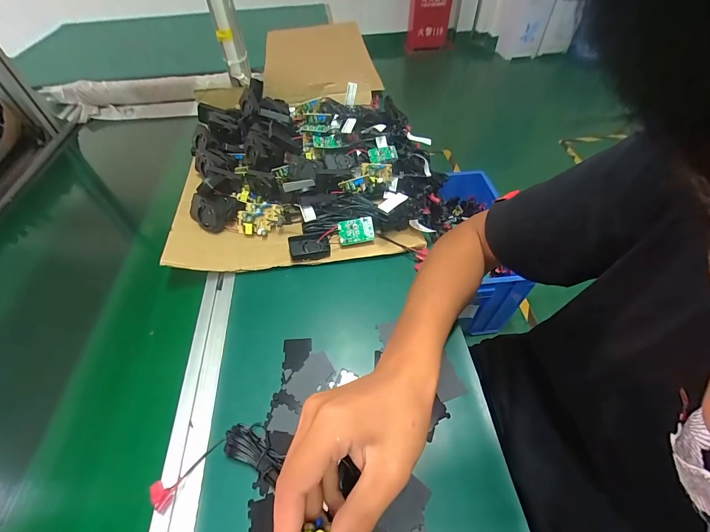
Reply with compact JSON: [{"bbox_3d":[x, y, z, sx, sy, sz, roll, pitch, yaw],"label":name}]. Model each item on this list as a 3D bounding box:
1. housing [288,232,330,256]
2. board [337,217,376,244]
[{"bbox_3d":[-0.069,-0.029,0.485,0.059,0.016,0.044,-10,51,-8],"label":"housing"},{"bbox_3d":[0.002,-0.054,0.483,0.052,0.004,0.035,-8,95,3],"label":"board"}]

